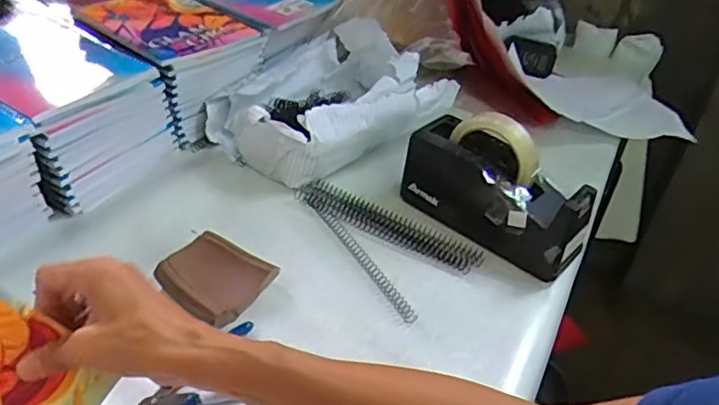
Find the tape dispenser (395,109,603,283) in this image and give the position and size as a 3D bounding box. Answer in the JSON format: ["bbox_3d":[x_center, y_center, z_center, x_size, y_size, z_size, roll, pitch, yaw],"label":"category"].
[{"bbox_3d":[0.148,-0.020,0.646,0.203,0.119,0.073,29,41,28],"label":"tape dispenser"}]

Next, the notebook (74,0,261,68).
[{"bbox_3d":[-0.241,-0.232,0.766,0.201,0.014,0.175,30,41,28],"label":"notebook"}]

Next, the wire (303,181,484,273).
[{"bbox_3d":[0.031,0.023,0.665,0.212,0.008,0.042,25,39,23],"label":"wire"}]

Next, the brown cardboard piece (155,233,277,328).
[{"bbox_3d":[-0.135,0.071,0.566,0.092,0.024,0.084,26,40,25],"label":"brown cardboard piece"}]

